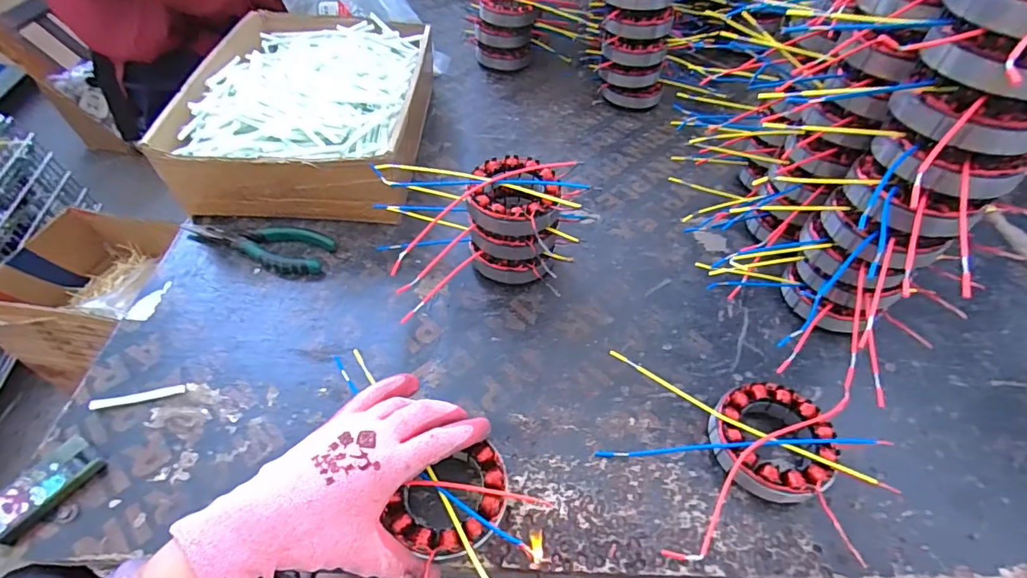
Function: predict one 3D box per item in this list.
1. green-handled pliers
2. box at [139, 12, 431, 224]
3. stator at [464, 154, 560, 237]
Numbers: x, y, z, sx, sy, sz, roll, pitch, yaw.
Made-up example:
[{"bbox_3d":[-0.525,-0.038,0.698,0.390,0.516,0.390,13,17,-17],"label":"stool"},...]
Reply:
[{"bbox_3d":[-0.261,-0.050,0.504,0.148,0.016,0.055,17,53,11],"label":"green-handled pliers"},{"bbox_3d":[-0.235,-0.225,0.595,0.241,0.098,0.330,1,51,-2],"label":"box"},{"bbox_3d":[0.002,-0.084,0.451,0.082,0.038,0.086,1,51,-1],"label":"stator"}]

